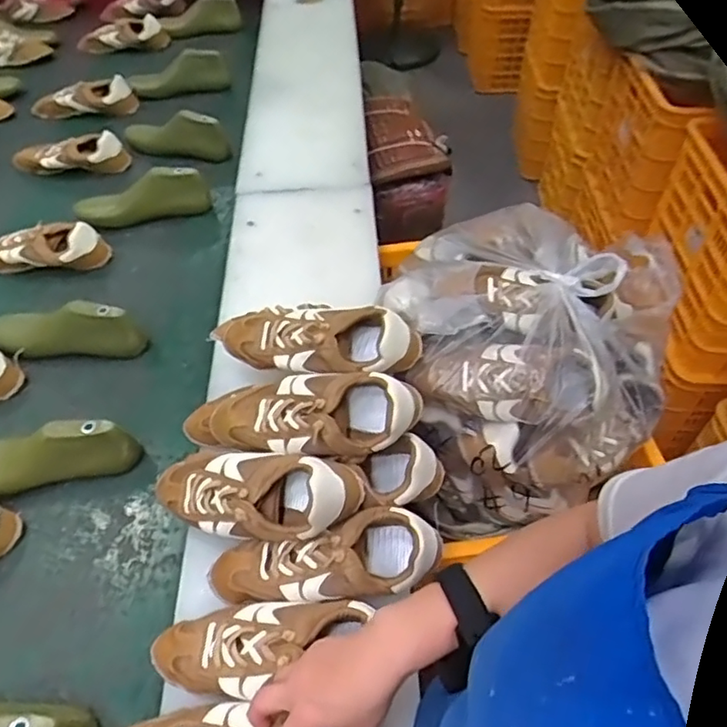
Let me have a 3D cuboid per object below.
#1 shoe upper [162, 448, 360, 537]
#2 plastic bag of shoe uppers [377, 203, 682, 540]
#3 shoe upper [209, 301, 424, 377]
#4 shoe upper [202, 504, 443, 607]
[{"bbox_3d":[-0.122,0.132,0.619,0.233,0.067,0.090,-1,50,17],"label":"shoe upper"},{"bbox_3d":[0.223,-0.030,0.822,0.374,0.236,0.443,-4,51,-2],"label":"plastic bag of shoe uppers"},{"bbox_3d":[-0.066,-0.036,0.699,0.263,0.076,0.099,12,52,11],"label":"shoe upper"},{"bbox_3d":[-0.039,0.198,0.595,0.234,0.074,0.084,-6,51,-3],"label":"shoe upper"}]

